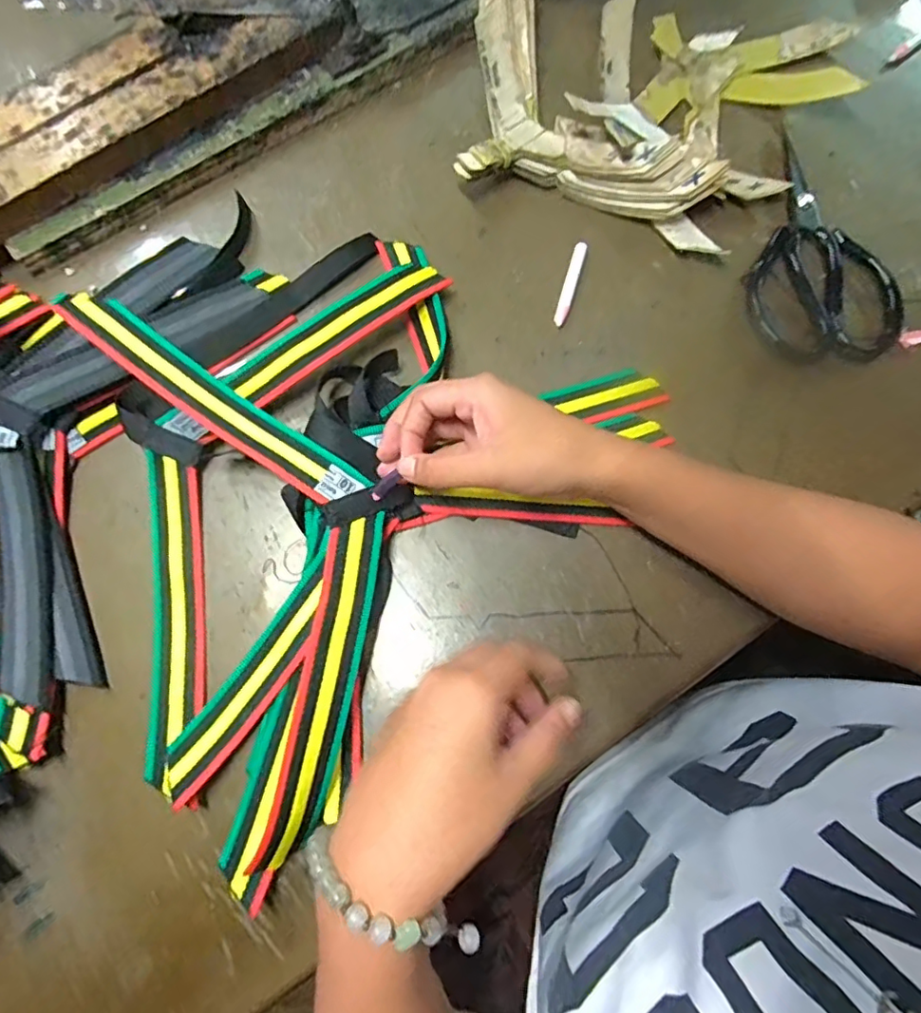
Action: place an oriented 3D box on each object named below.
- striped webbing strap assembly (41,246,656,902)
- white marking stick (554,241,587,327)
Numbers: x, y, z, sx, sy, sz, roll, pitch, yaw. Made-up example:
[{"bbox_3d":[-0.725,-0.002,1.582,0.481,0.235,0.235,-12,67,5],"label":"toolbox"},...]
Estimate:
[{"bbox_3d":[-0.085,-0.027,0.342,0.300,0.045,0.366,44,80,9],"label":"striped webbing strap assembly"},{"bbox_3d":[0.076,-0.154,0.389,0.009,0.011,0.063,16,77,3],"label":"white marking stick"}]

